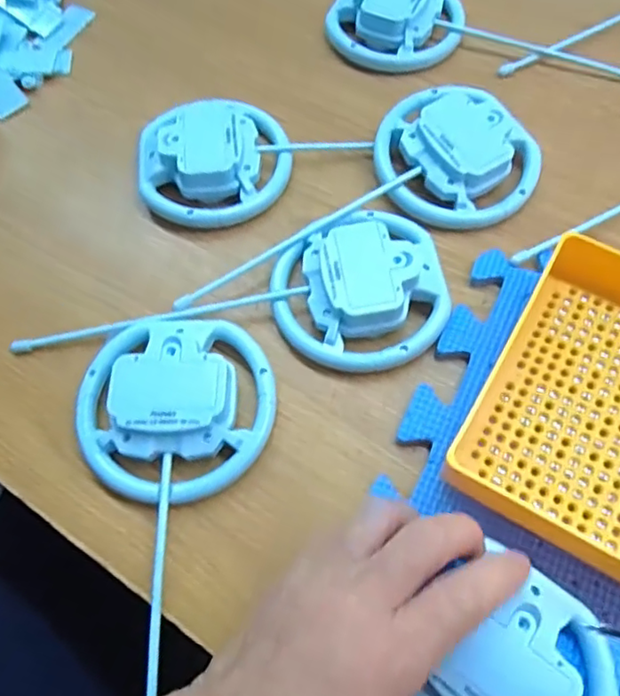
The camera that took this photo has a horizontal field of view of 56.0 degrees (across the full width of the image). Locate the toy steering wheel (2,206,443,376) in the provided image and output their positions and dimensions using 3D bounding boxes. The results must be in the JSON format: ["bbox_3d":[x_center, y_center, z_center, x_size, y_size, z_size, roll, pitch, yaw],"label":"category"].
[{"bbox_3d":[-0.044,-0.037,0.339,0.240,0.029,0.102,-1,64,2],"label":"toy steering wheel"}]

